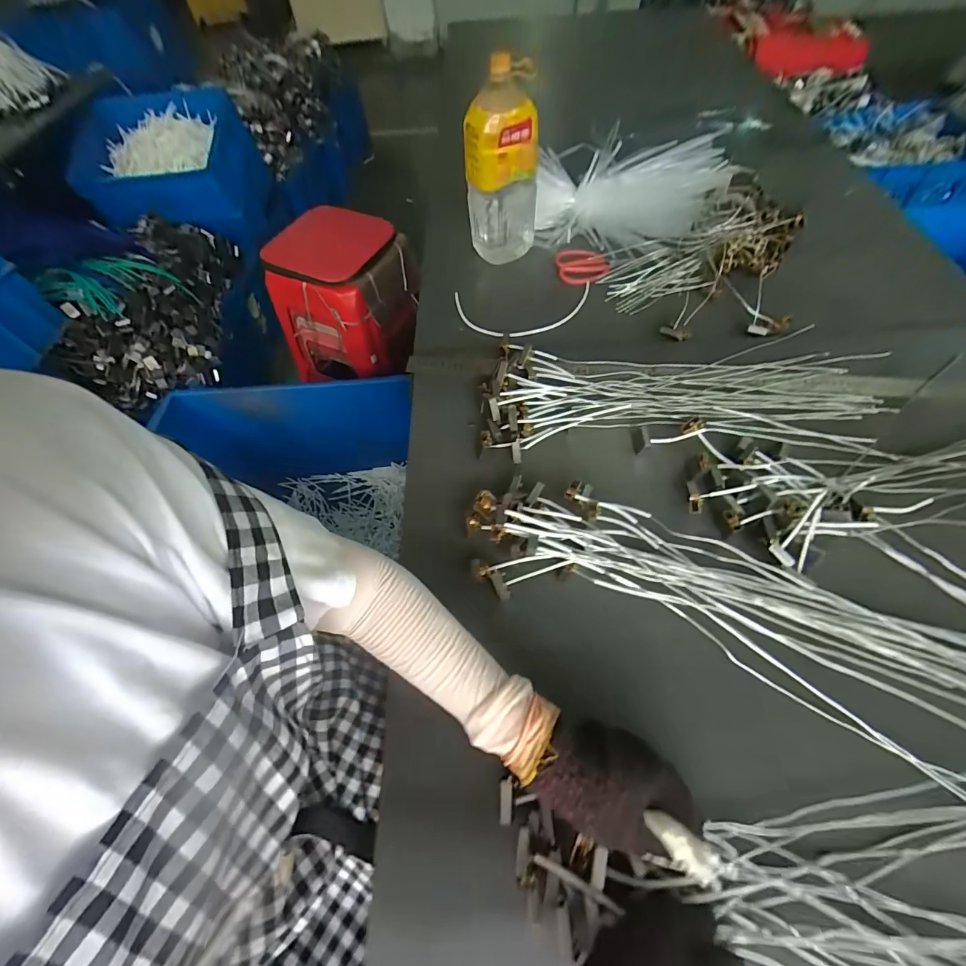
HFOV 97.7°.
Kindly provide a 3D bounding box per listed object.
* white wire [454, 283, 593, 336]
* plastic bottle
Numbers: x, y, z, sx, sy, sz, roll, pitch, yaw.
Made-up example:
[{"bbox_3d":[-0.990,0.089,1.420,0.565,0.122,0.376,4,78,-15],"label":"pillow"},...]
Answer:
[{"bbox_3d":[0.085,-0.316,0.782,0.261,0.016,0.136,-7,58,-5],"label":"white wire"},{"bbox_3d":[0.033,-0.555,0.760,0.126,0.284,0.110,2,59,5],"label":"plastic bottle"}]

